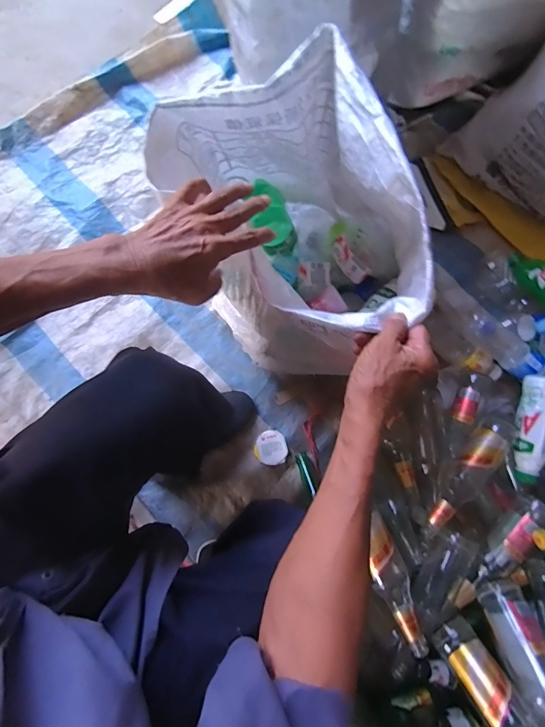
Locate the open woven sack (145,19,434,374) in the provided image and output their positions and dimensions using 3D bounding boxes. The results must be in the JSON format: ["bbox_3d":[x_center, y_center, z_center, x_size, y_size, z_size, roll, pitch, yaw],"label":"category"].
[{"bbox_3d":[0.060,-0.181,0.617,0.321,0.394,0.354,-30,81,-4],"label":"open woven sack"}]

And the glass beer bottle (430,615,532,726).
[{"bbox_3d":[0.348,0.526,0.574,0.068,0.083,0.256,-30,49,-4],"label":"glass beer bottle"}]

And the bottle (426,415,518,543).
[{"bbox_3d":[0.358,0.210,0.725,0.073,0.069,0.265,43,83,8],"label":"bottle"}]

